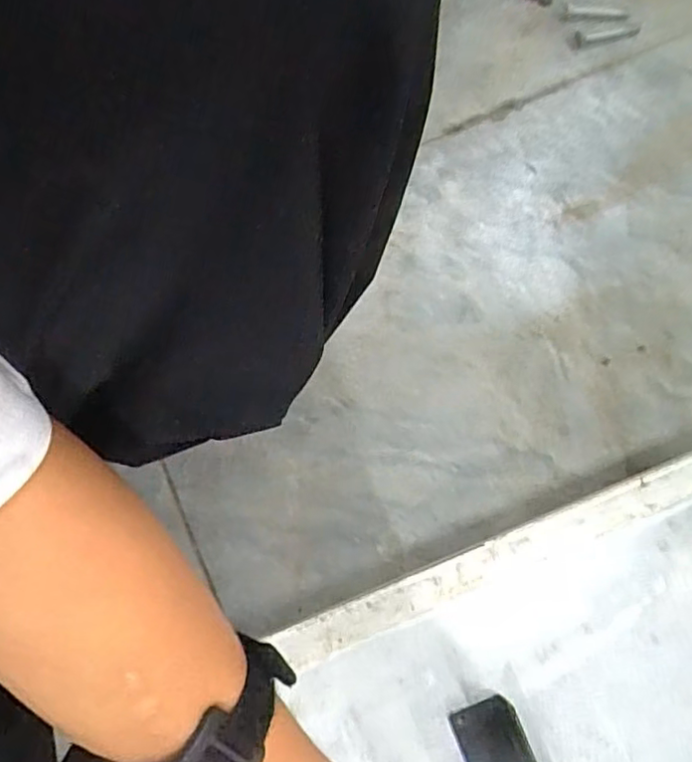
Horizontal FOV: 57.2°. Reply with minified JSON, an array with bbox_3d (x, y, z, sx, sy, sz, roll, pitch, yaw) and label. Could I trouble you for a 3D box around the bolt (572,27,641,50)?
[{"bbox_3d":[0.239,-0.317,0.584,0.073,0.011,0.015,-19,80,-5],"label":"bolt"}]

